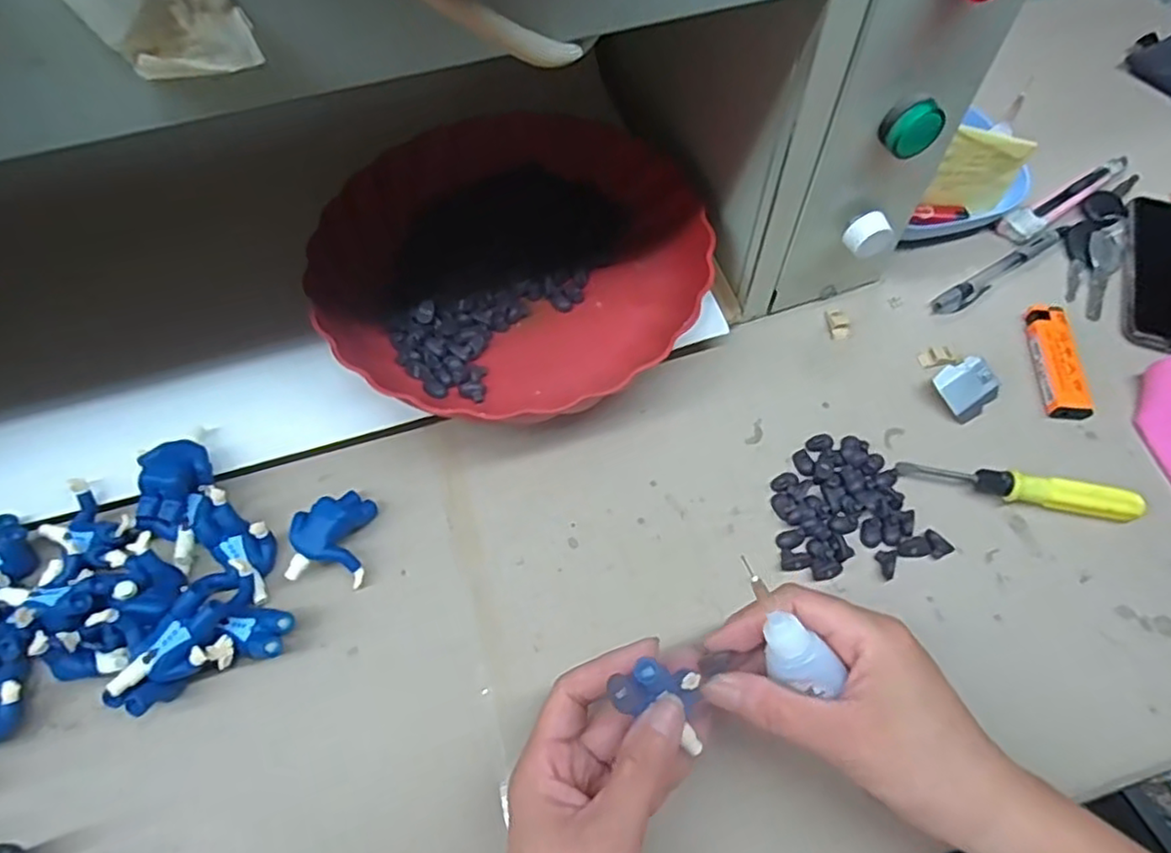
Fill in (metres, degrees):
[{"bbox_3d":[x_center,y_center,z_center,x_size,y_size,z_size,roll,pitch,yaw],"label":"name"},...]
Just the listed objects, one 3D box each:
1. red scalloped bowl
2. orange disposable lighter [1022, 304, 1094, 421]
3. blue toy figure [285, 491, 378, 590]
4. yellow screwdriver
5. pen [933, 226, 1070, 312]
[{"bbox_3d":[-0.050,-0.104,0.436,0.231,0.068,0.211,-1,60,2],"label":"red scalloped bowl"},{"bbox_3d":[0.299,-0.042,0.419,0.023,0.011,0.080,4,60,5],"label":"orange disposable lighter"},{"bbox_3d":[-0.142,0.060,0.372,0.038,0.025,0.052,1,60,3],"label":"blue toy figure"},{"bbox_3d":[0.246,0.035,0.376,0.127,0.014,0.015,10,61,8],"label":"yellow screwdriver"},{"bbox_3d":[0.293,-0.112,0.460,0.131,0.011,0.014,-31,63,-15],"label":"pen"}]

